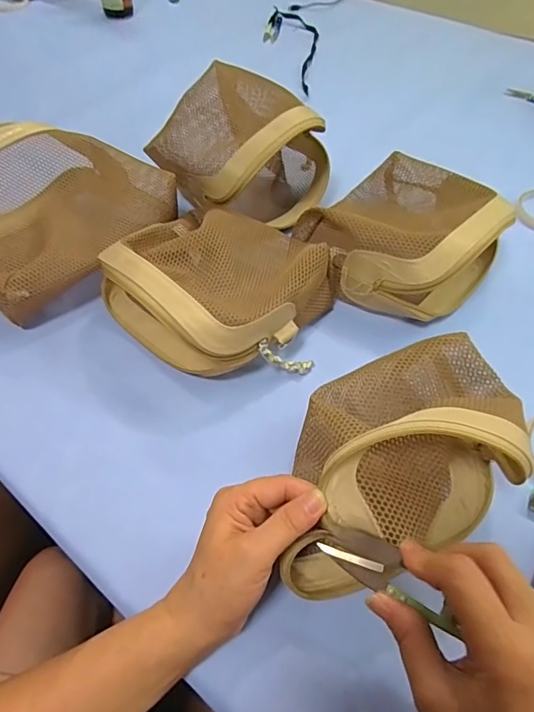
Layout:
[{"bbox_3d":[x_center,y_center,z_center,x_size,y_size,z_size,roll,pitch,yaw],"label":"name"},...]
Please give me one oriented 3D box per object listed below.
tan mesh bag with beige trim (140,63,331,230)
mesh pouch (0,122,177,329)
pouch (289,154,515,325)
[{"bbox_3d":[-0.025,-0.240,0.553,0.179,0.134,0.157,-31,60,-23],"label":"tan mesh bag with beige trim"},{"bbox_3d":[-0.220,-0.156,0.497,0.170,0.105,0.227,37,60,23],"label":"mesh pouch"},{"bbox_3d":[0.145,-0.138,0.499,0.189,0.084,0.205,31,58,20],"label":"pouch"}]

